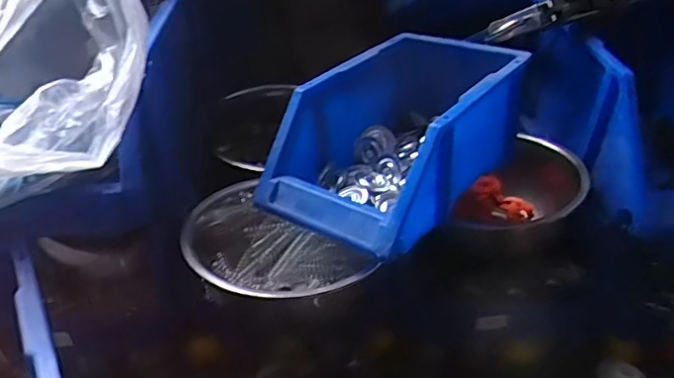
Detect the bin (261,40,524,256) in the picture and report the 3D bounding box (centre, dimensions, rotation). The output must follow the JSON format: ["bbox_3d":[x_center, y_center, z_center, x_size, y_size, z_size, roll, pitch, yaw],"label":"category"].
[{"bbox_3d":[0.056,-0.058,0.557,0.157,0.108,0.246,27,40,27],"label":"bin"}]

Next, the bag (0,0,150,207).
[{"bbox_3d":[-0.231,-0.087,0.429,0.162,0.159,0.153,-24,45,-36],"label":"bag"}]

